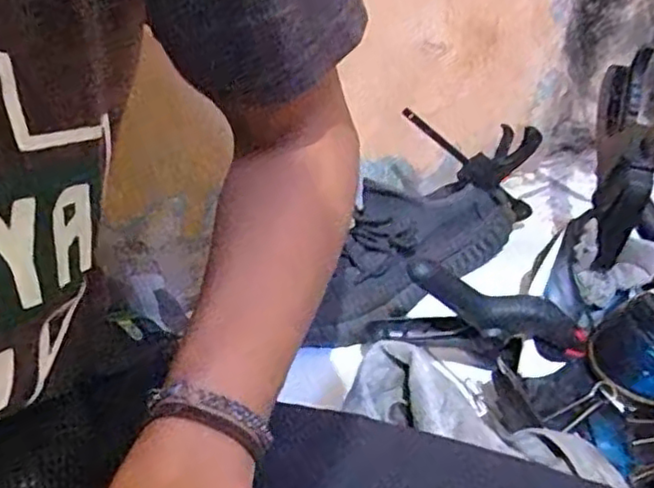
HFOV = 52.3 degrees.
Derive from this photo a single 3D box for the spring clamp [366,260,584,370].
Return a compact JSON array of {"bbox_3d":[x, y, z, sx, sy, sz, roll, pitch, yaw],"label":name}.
[{"bbox_3d":[0.120,0.052,0.526,0.172,0.091,0.036,0,37,6],"label":"spring clamp"}]

